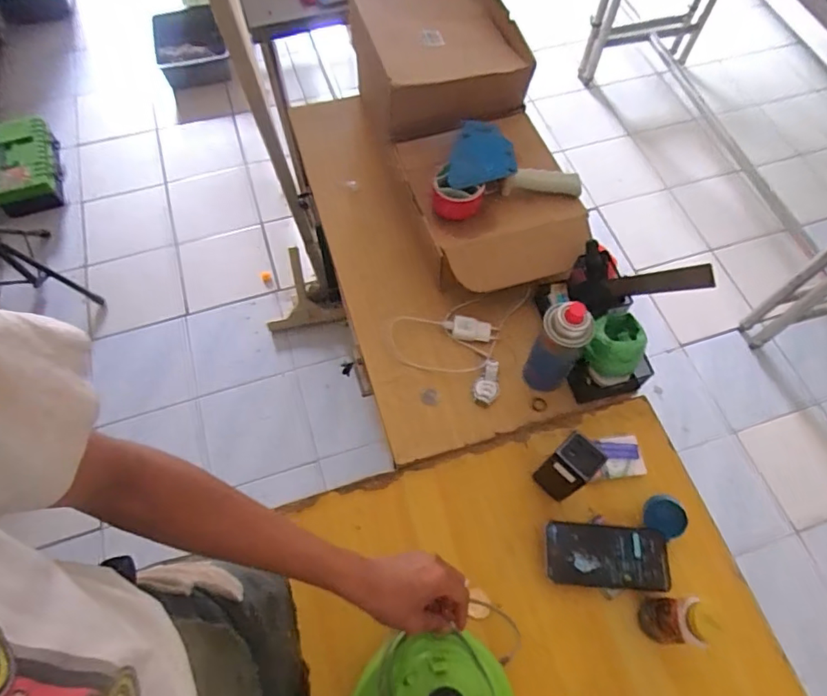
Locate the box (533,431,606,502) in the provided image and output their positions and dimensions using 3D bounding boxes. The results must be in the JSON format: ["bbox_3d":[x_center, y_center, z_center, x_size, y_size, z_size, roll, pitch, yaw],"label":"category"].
[{"bbox_3d":[0.207,0.167,0.720,0.056,0.132,0.054,-39,70,-18],"label":"box"}]

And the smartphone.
[{"bbox_3d":[0.258,0.279,0.710,0.157,0.016,0.080,4,63,1],"label":"smartphone"}]

